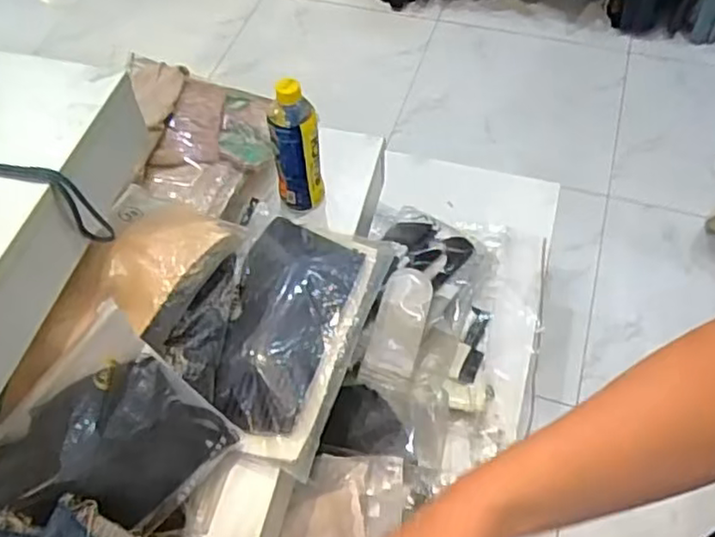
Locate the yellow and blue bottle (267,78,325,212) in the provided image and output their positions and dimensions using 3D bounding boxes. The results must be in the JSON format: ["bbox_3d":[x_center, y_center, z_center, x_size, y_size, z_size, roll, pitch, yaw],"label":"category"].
[{"bbox_3d":[-0.081,-0.157,0.892,0.062,0.189,0.051,-6,55,-1],"label":"yellow and blue bottle"}]

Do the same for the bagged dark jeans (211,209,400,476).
[{"bbox_3d":[-0.083,0.068,0.840,0.171,0.047,0.327,13,57,11],"label":"bagged dark jeans"}]

